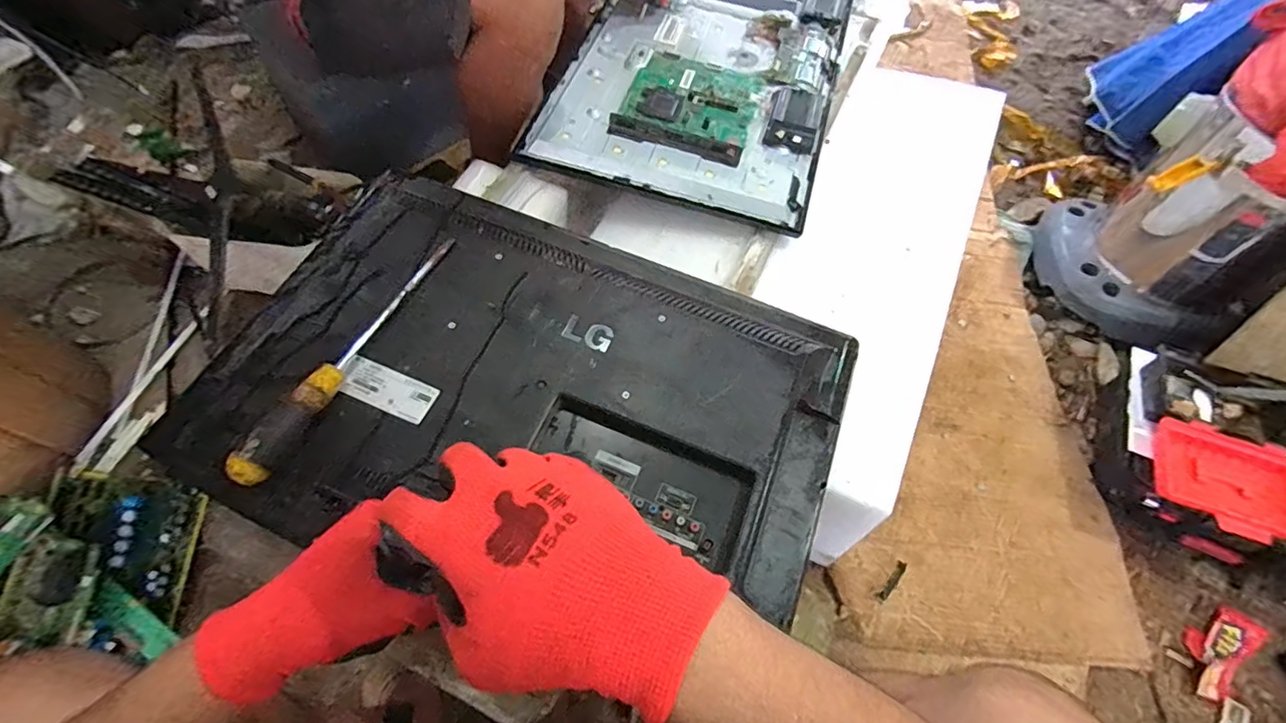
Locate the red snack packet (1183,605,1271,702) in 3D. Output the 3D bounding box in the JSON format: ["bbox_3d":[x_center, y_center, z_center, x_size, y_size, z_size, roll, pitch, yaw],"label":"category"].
[{"bbox_3d":[0.874,0.436,0.828,0.072,0.028,0.146,42,68,18],"label":"red snack packet"}]

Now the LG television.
[{"bbox_3d":[-0.105,0.020,0.553,0.606,0.072,0.391,18,63,7],"label":"LG television"}]

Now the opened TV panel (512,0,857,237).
[{"bbox_3d":[0.134,-0.538,0.934,0.449,0.041,0.719,17,63,6],"label":"opened TV panel"}]

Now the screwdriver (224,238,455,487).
[{"bbox_3d":[-0.279,-0.018,0.533,0.040,0.040,0.302,26,64,11],"label":"screwdriver"}]

